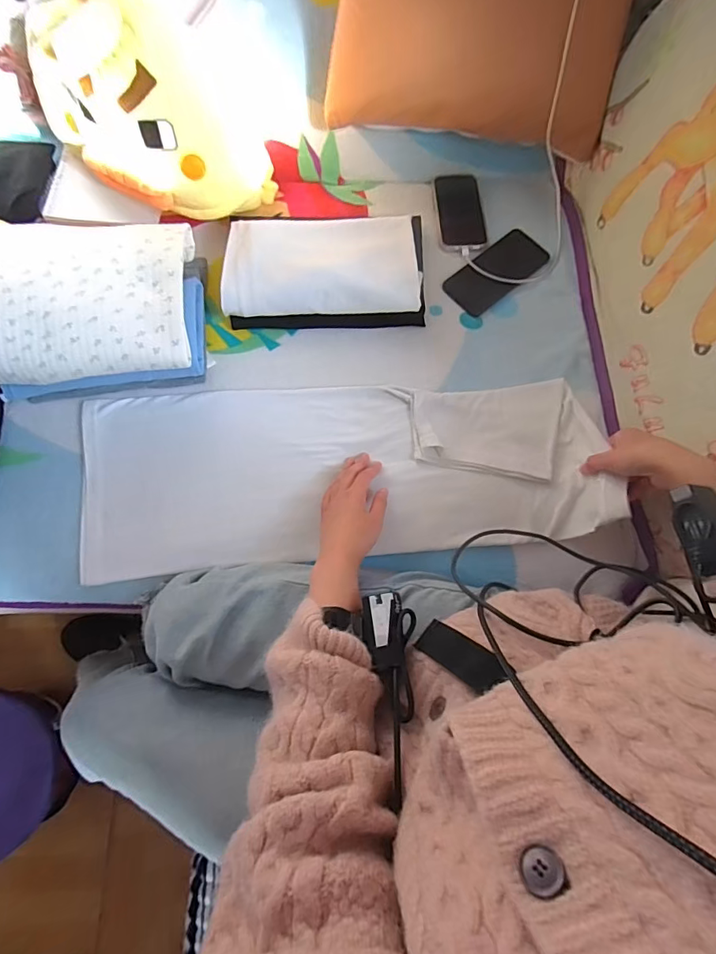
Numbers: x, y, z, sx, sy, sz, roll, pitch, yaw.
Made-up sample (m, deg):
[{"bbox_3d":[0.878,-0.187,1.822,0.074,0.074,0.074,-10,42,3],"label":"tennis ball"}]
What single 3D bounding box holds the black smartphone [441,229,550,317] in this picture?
[{"bbox_3d":[0.211,-0.313,0.692,0.167,0.011,0.076,-38,77,-12],"label":"black smartphone"}]

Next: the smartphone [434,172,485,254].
[{"bbox_3d":[0.162,-0.420,0.716,0.071,0.006,0.153,-2,73,-2],"label":"smartphone"}]

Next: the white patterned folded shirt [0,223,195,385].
[{"bbox_3d":[-0.344,-0.228,0.558,0.254,0.051,0.213,-5,73,-3],"label":"white patterned folded shirt"}]

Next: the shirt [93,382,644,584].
[{"bbox_3d":[-0.024,-0.024,0.580,0.643,0.050,0.248,-5,78,-1],"label":"shirt"}]

